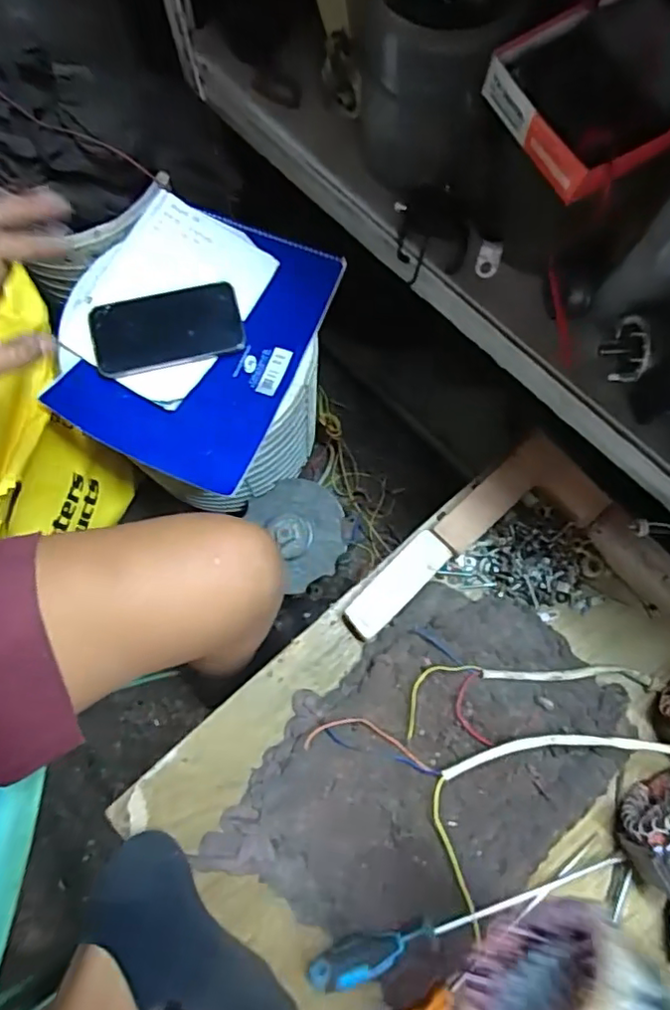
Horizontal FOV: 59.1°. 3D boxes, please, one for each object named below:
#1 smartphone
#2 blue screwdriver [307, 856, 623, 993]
[{"bbox_3d":[-0.184,-0.193,0.648,0.158,0.011,0.080,-13,89,-5],"label":"smartphone"},{"bbox_3d":[0.119,0.367,0.526,0.302,0.028,0.032,-17,76,-5],"label":"blue screwdriver"}]

